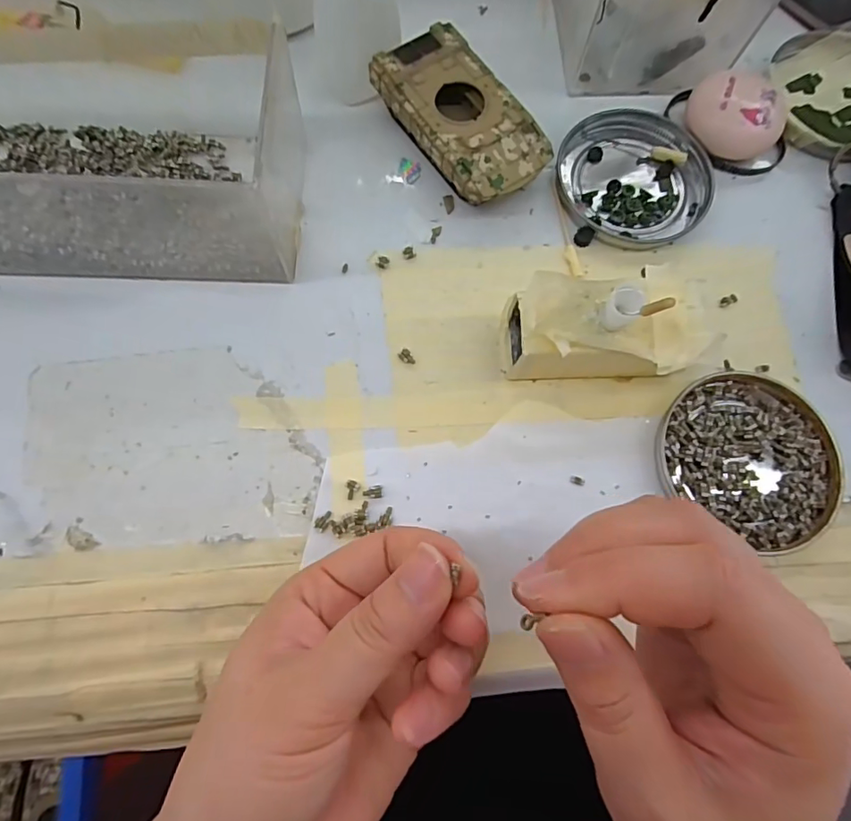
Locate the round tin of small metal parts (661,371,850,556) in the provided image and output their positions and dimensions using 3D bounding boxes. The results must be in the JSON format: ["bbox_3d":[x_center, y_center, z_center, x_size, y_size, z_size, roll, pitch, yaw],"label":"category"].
[{"bbox_3d":[0.145,0.019,0.231,0.078,0.009,0.070,32,77,6],"label":"round tin of small metal parts"}]

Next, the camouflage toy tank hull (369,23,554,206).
[{"bbox_3d":[0.017,-0.145,0.263,0.054,0.025,0.095,-33,79,-10],"label":"camouflage toy tank hull"}]

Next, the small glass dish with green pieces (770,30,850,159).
[{"bbox_3d":[0.231,-0.174,0.286,0.069,0.012,0.083,7,75,0],"label":"small glass dish with green pieces"}]

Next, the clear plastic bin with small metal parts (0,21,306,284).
[{"bbox_3d":[-0.154,-0.125,0.230,0.188,0.066,0.121,6,75,0],"label":"clear plastic bin with small metal parts"}]

